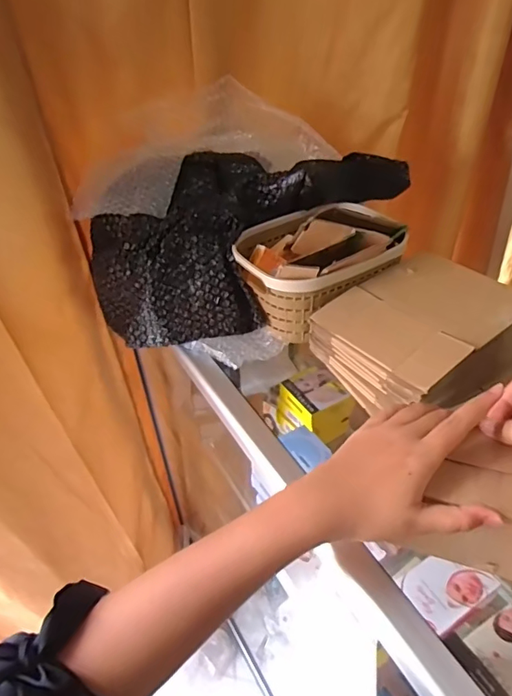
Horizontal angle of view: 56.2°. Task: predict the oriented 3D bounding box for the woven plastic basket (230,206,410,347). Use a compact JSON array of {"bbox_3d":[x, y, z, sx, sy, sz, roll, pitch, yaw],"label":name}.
[{"bbox_3d":[0.078,-0.114,0.622,0.189,0.116,0.159,-23,44,-24],"label":"woven plastic basket"}]

